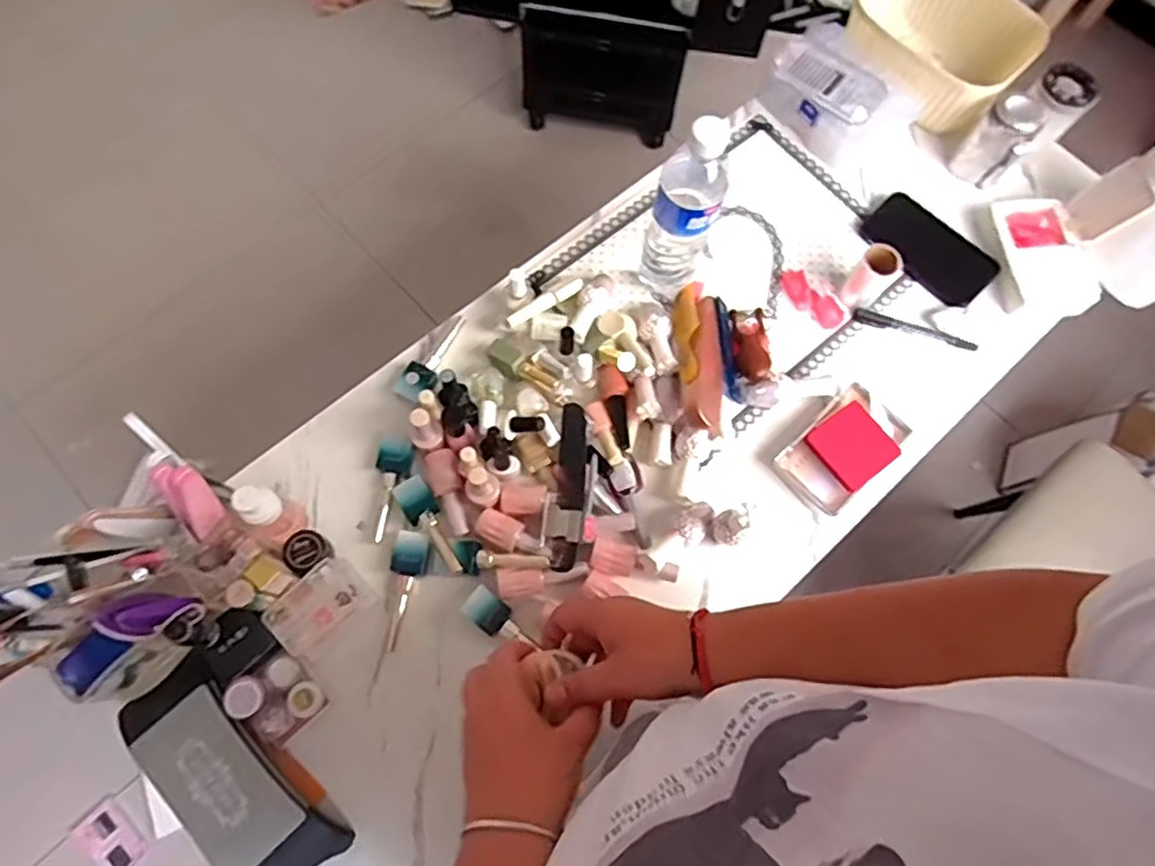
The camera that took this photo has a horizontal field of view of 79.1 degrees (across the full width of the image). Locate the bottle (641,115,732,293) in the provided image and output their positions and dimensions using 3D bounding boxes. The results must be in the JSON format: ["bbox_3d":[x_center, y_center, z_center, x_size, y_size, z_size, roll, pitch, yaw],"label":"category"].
[{"bbox_3d":[0.107,-0.220,0.689,0.064,0.222,0.069,13,71,2],"label":"bottle"}]

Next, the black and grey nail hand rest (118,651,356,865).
[{"bbox_3d":[-0.291,0.285,0.580,0.084,0.063,0.216,-43,78,-15],"label":"black and grey nail hand rest"}]

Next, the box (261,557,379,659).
[{"bbox_3d":[-0.236,0.157,0.639,0.086,0.031,0.053,-37,77,-13],"label":"box"}]

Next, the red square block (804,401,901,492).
[{"bbox_3d":[0.280,0.011,0.706,0.071,0.015,0.071,-36,76,-13],"label":"red square block"}]

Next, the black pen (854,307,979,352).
[{"bbox_3d":[0.377,-0.114,0.784,0.135,0.011,0.016,20,72,4],"label":"black pen"}]

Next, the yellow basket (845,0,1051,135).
[{"bbox_3d":[0.434,-0.478,0.873,0.212,0.099,0.161,43,75,11],"label":"yellow basket"}]

